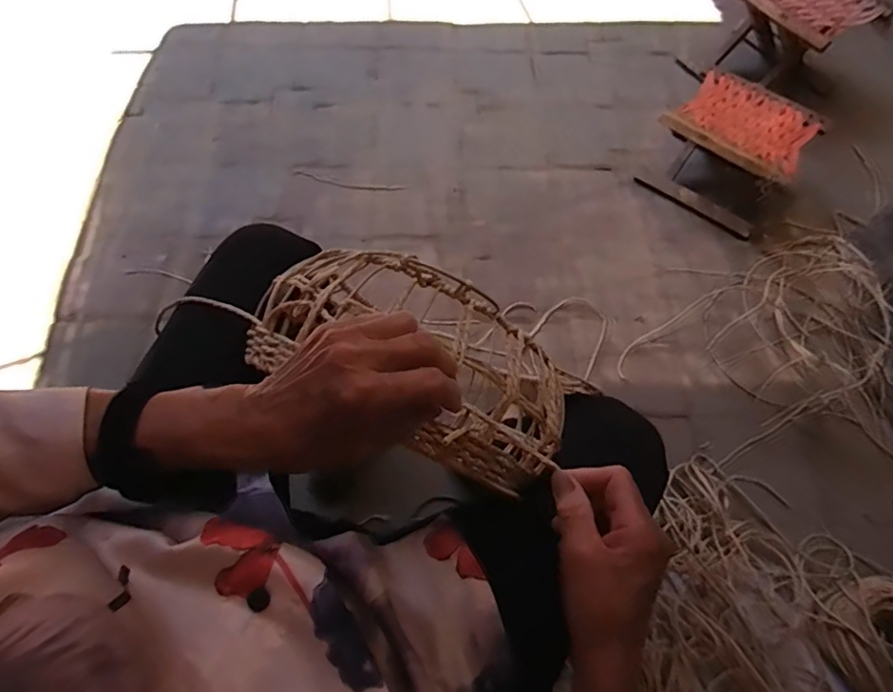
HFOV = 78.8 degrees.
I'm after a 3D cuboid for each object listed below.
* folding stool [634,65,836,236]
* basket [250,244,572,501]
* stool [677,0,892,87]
[{"bbox_3d":[0.624,-0.429,1.206,0.273,0.182,0.233,36,66,16],"label":"folding stool"},{"bbox_3d":[-0.012,0.011,0.421,0.247,0.092,0.130,33,65,-1],"label":"basket"},{"bbox_3d":[0.829,-0.778,1.369,0.277,0.246,0.331,-35,70,-17],"label":"stool"}]

